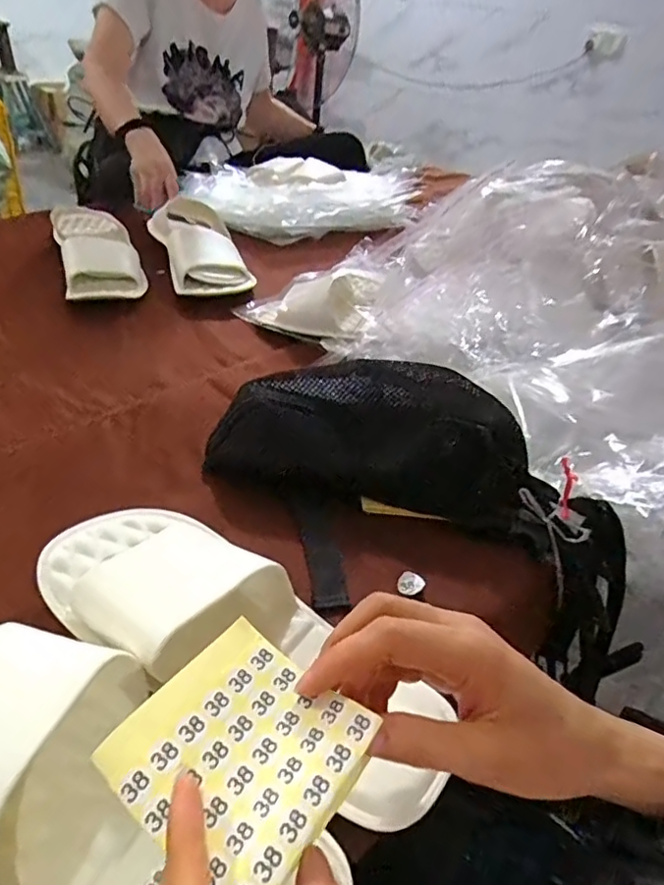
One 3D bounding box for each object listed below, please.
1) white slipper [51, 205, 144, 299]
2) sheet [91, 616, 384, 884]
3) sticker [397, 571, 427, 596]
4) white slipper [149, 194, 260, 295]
[{"bbox_3d":[-0.329,-0.277,0.800,0.104,0.053,0.281,-11,41,-23],"label":"white slipper"},{"bbox_3d":[-0.035,0.123,0.230,0.084,0.011,0.081,29,46,26],"label":"sheet"},{"bbox_3d":[0.057,0.103,0.417,0.021,0.004,0.017,18,67,34],"label":"sticker"},{"bbox_3d":[-0.196,-0.300,0.838,0.118,0.067,0.272,-9,40,-21],"label":"white slipper"}]

